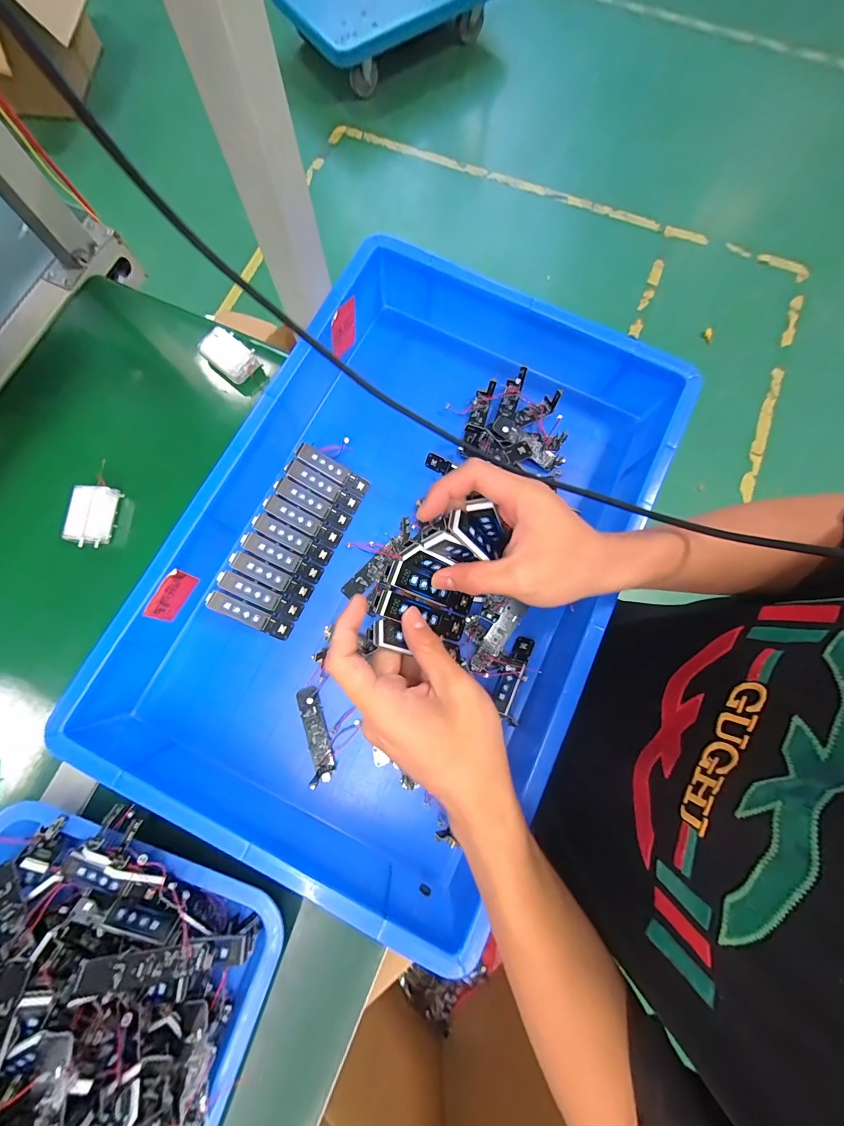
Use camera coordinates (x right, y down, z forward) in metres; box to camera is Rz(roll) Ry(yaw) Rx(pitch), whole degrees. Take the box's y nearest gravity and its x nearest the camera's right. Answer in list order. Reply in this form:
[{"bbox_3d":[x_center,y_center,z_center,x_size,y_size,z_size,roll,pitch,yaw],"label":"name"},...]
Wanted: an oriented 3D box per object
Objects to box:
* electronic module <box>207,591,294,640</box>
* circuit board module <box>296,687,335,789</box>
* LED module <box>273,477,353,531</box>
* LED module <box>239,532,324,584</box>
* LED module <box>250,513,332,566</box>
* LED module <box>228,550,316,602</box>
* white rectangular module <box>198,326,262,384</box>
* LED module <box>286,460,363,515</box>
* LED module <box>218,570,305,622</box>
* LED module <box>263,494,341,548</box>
[{"bbox_3d":[-0.162,0.050,0.361,0.078,0.006,0.017,29,79,-19],"label":"electronic module"},{"bbox_3d":[-0.098,0.157,0.353,0.021,0.014,0.082,-16,79,-3],"label":"circuit board module"},{"bbox_3d":[-0.109,-0.058,0.385,0.079,0.008,0.020,29,79,-20],"label":"LED module"},{"bbox_3d":[-0.136,-0.005,0.373,0.079,0.005,0.018,30,79,-19],"label":"LED module"},{"bbox_3d":[-0.127,-0.023,0.377,0.079,0.005,0.018,31,79,-18],"label":"LED module"},{"bbox_3d":[-0.145,0.013,0.369,0.078,0.004,0.018,29,79,-18],"label":"LED module"},{"bbox_3d":[-0.217,-0.234,0.432,0.061,0.019,0.039,39,81,7],"label":"white rectangular module"},{"bbox_3d":[-0.099,-0.076,0.388,0.078,0.008,0.018,30,78,-22],"label":"LED module"},{"bbox_3d":[-0.154,0.031,0.365,0.079,0.004,0.019,29,79,-18],"label":"LED module"},{"bbox_3d":[-0.117,-0.041,0.380,0.078,0.007,0.019,30,79,-19],"label":"LED module"}]

